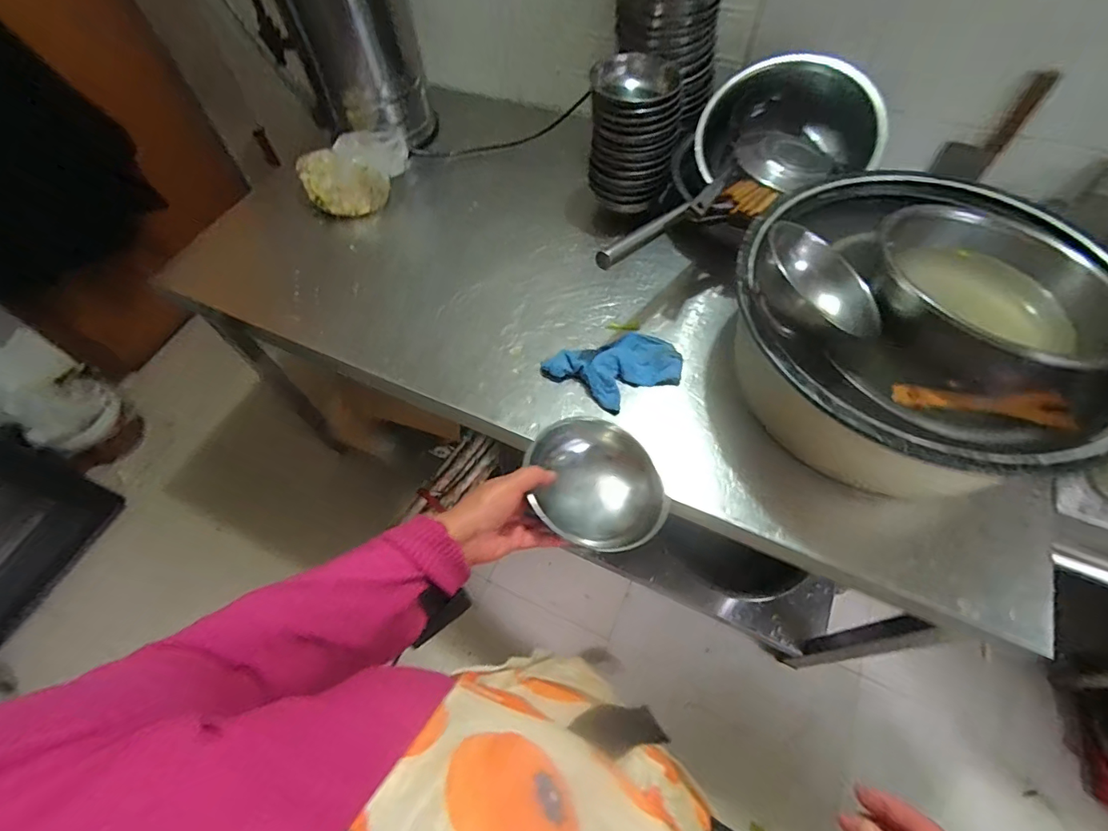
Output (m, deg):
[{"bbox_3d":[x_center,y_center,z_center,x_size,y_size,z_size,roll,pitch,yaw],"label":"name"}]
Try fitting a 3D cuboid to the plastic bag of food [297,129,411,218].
[{"bbox_3d":[-0.403,-0.491,1.002,0.220,0.129,0.130,-18,61,-8],"label":"plastic bag of food"}]

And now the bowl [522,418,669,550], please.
[{"bbox_3d":[0.045,0.085,0.578,0.164,0.077,0.134,35,67,20],"label":"bowl"}]

